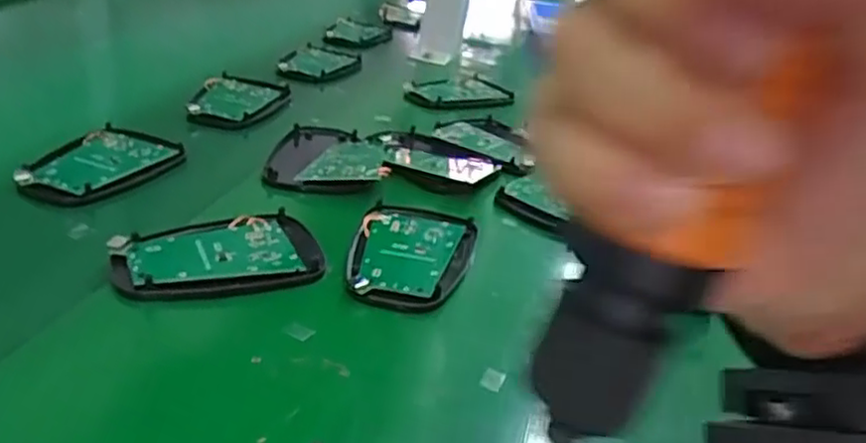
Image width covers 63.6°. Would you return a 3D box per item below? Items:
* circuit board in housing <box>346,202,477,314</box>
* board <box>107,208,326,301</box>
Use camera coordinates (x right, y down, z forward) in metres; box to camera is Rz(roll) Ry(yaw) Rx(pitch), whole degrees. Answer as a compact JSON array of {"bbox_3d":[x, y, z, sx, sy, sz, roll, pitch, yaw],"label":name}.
[{"bbox_3d":[-0.010,0.015,0.368,0.061,0.007,0.095,11,27,3],"label":"circuit board in housing"},{"bbox_3d":[-0.106,0.016,0.344,0.095,0.007,0.064,-4,30,-26],"label":"board"}]

